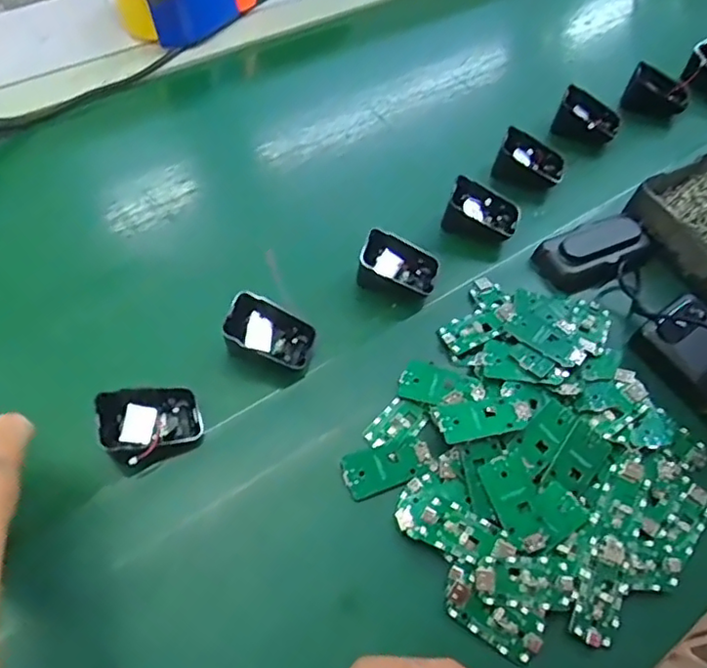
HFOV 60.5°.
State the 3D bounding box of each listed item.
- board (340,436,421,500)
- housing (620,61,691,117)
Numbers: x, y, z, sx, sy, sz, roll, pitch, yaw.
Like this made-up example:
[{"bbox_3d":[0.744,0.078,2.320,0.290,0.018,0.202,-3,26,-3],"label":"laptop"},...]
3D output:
[{"bbox_3d":[0.021,0.095,0.436,0.058,0.004,0.030,-18,60,-15],"label":"board"},{"bbox_3d":[0.356,-0.281,0.712,0.070,0.051,0.029,26,59,13],"label":"housing"}]

